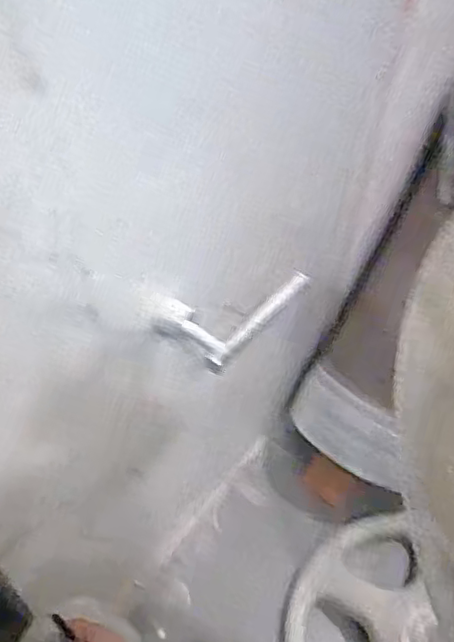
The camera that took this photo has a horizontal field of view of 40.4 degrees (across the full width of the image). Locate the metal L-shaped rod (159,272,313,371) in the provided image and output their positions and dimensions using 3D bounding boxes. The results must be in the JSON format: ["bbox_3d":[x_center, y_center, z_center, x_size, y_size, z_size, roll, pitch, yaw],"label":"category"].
[{"bbox_3d":[0.004,-0.020,0.633,0.093,0.031,0.149,33,57,22],"label":"metal L-shaped rod"}]

